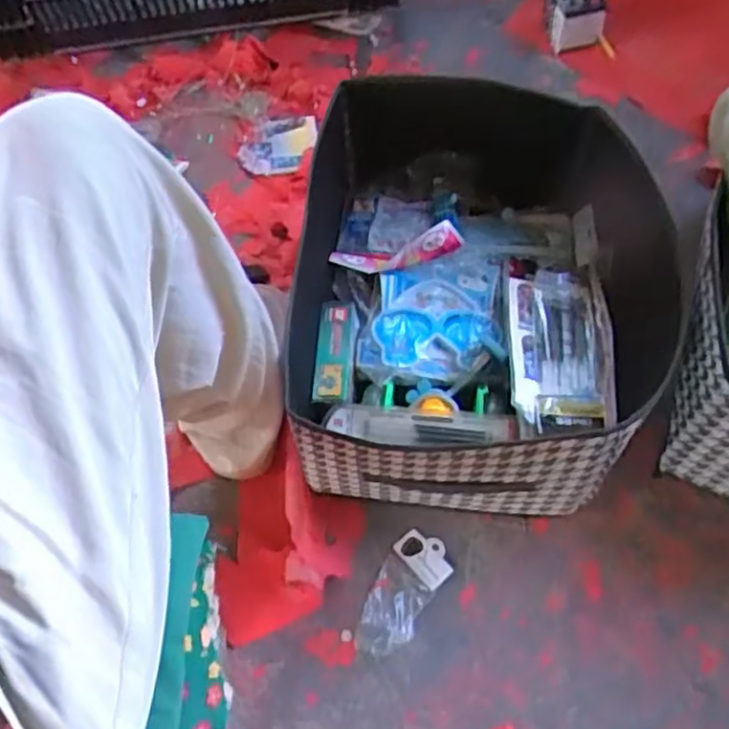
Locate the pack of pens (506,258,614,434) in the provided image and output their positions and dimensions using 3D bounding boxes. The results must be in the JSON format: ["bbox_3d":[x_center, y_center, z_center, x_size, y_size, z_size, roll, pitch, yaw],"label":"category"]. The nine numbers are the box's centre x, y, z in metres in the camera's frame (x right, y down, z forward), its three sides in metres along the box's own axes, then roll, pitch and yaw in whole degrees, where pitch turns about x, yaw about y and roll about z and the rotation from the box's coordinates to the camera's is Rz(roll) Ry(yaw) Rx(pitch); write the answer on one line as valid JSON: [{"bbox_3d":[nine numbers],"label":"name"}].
[{"bbox_3d":[0.205,-0.031,0.762,0.102,0.017,0.236,2,51,7],"label":"pack of pens"}]

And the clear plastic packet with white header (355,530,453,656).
[{"bbox_3d":[0.035,0.226,0.715,0.059,0.016,0.127,29,68,17],"label":"clear plastic packet with white header"}]

